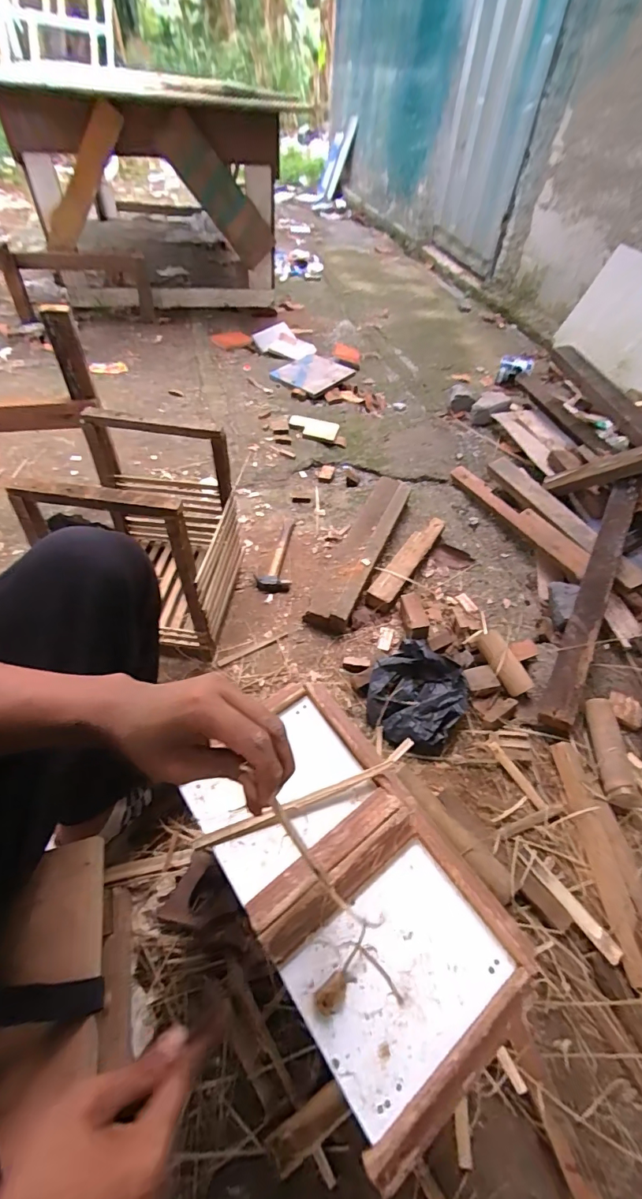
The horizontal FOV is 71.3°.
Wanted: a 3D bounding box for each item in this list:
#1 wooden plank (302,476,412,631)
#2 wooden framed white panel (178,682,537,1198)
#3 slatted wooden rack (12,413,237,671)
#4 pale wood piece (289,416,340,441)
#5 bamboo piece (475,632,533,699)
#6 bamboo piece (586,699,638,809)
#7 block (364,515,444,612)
[{"bbox_3d":[0.114,-0.153,1.165,0.118,0.052,0.598,4,47,29],"label":"wooden plank"},{"bbox_3d":[0.020,0.260,0.449,0.201,0.038,0.373,-29,57,-23],"label":"wooden framed white panel"},{"bbox_3d":[-0.329,-0.132,0.897,0.267,0.380,0.291,8,51,4],"label":"slatted wooden rack"},{"bbox_3d":[-0.029,-0.601,1.566,0.176,0.024,0.103,13,51,9],"label":"pale wood piece"},{"bbox_3d":[0.367,0.126,0.906,0.054,0.035,0.136,-17,53,-15],"label":"bamboo piece"},{"bbox_3d":[0.527,0.277,0.824,0.050,0.047,0.198,8,51,4],"label":"bamboo piece"},{"bbox_3d":[0.212,-0.097,1.130,0.074,0.054,0.353,27,54,19],"label":"block"}]

